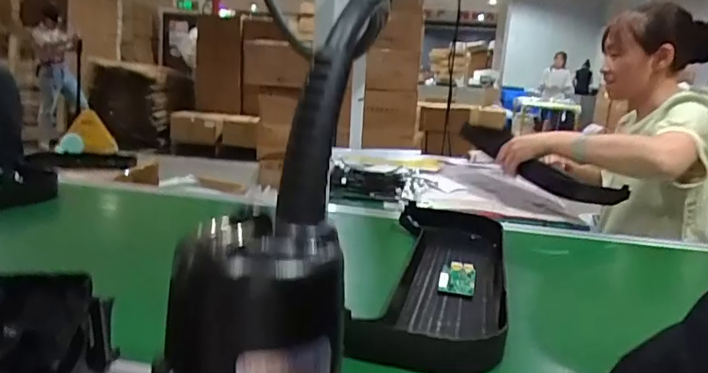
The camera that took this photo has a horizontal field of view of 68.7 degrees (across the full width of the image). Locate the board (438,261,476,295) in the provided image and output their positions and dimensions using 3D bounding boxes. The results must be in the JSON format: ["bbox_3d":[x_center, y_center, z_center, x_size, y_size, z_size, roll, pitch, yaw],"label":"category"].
[{"bbox_3d":[0.151,0.133,0.755,0.050,0.013,0.098,6,13,14],"label":"board"}]

